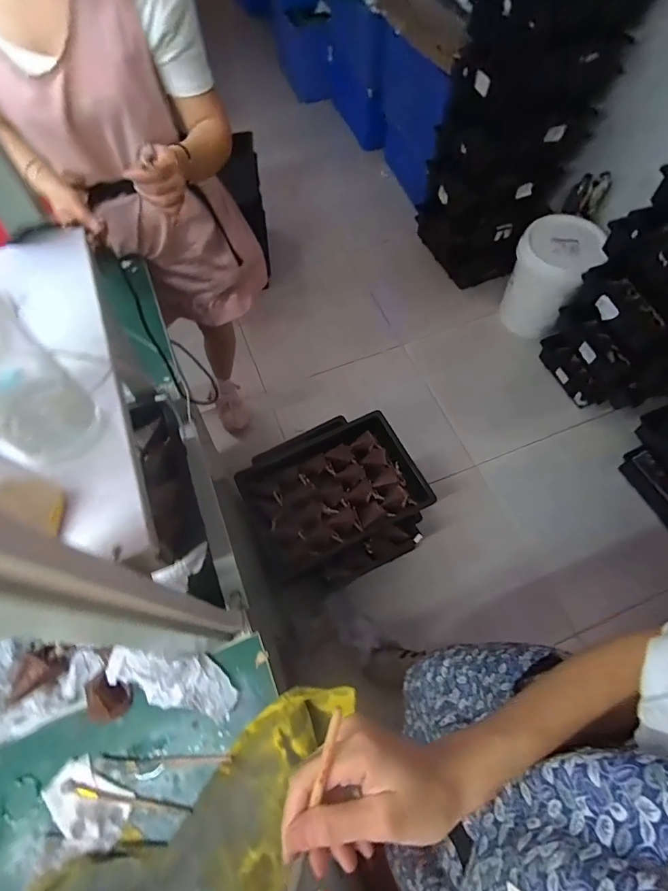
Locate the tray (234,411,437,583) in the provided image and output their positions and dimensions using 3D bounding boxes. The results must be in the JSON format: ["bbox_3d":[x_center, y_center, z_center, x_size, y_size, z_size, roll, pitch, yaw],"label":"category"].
[{"bbox_3d":[-0.012,0.116,1.193,0.466,0.102,0.333,-24,64,-10],"label":"tray"}]

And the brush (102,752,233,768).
[{"bbox_3d":[-0.223,0.424,0.585,0.173,0.010,0.015,-2,63,1],"label":"brush"}]

